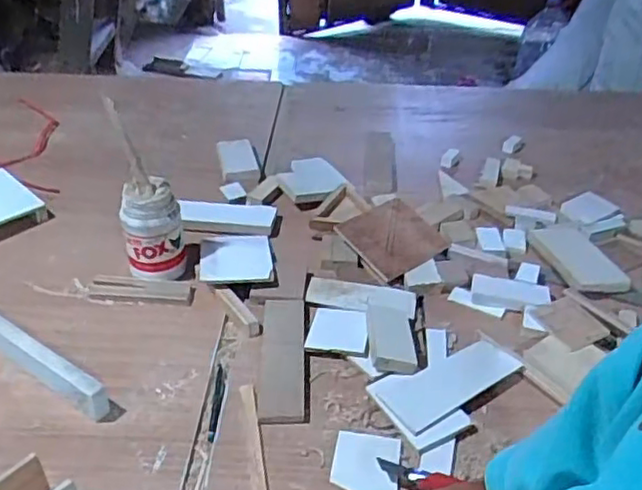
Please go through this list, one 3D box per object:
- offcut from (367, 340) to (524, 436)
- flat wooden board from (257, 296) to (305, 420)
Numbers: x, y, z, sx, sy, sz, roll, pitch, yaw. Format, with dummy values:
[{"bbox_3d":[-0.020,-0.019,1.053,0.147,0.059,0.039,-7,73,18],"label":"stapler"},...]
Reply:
[{"bbox_3d":[0.148,0.155,0.757,0.163,0.010,0.079,-21,43,-26],"label":"offcut"},{"bbox_3d":[-0.046,0.132,0.784,0.052,0.014,0.189,0,38,-2],"label":"flat wooden board"}]

